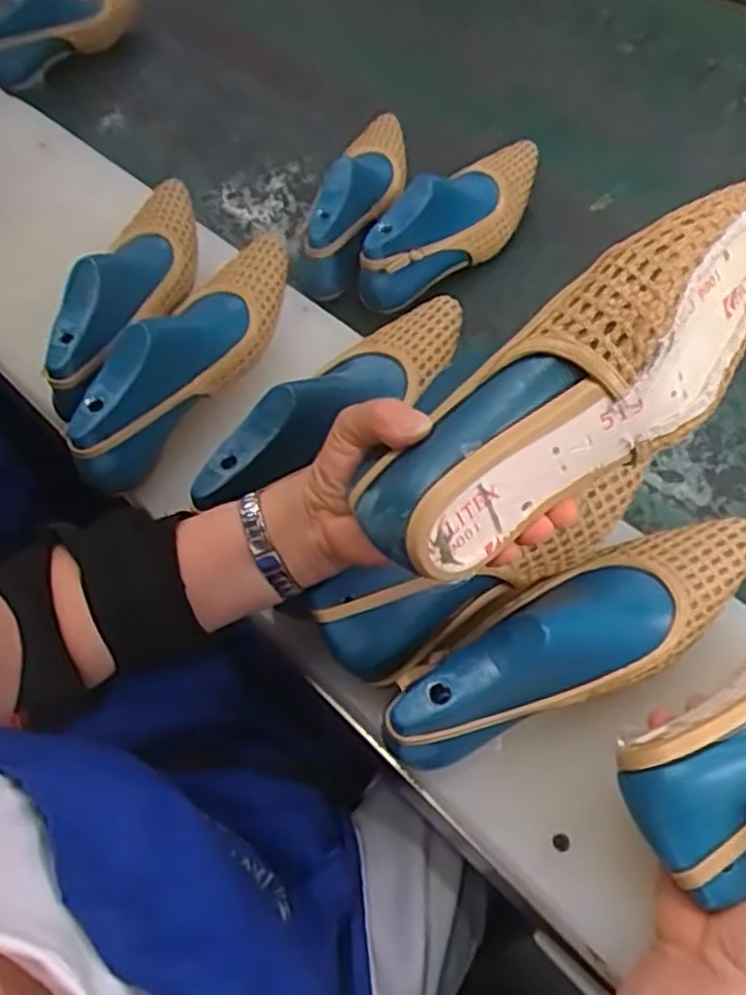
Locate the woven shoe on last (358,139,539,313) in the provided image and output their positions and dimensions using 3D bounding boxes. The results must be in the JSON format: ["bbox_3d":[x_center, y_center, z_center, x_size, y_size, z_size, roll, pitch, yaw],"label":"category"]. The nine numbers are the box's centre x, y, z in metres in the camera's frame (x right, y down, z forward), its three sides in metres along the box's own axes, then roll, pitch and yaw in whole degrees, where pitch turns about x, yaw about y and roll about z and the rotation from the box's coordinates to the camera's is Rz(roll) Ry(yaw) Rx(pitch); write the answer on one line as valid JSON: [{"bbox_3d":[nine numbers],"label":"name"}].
[{"bbox_3d":[0.084,-0.273,0.737,0.073,0.093,0.248,34,63,21],"label":"woven shoe on last"}]

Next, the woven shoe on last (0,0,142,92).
[{"bbox_3d":[-0.353,-0.553,0.865,0.080,0.069,0.189,31,62,19],"label":"woven shoe on last"}]

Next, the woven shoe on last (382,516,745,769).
[{"bbox_3d":[0.121,0.068,0.440,0.256,0.070,0.079,-19,58,-12],"label":"woven shoe on last"}]

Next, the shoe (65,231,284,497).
[{"bbox_3d":[-0.138,-0.114,0.566,0.074,0.074,0.249,18,58,12],"label":"shoe"}]

